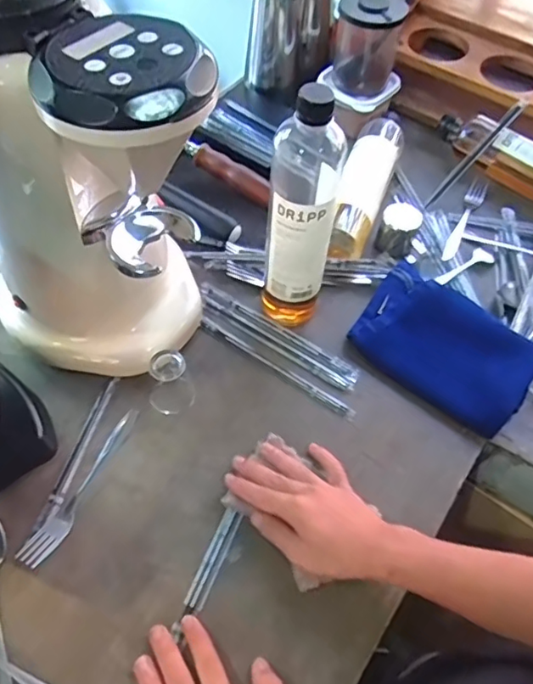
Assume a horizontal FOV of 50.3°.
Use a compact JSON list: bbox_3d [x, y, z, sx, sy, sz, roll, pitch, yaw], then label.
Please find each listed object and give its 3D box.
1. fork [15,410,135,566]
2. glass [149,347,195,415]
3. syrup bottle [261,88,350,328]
[{"bbox_3d":[-0.171,0.134,0.542,0.025,0.008,0.169,24,59,12],"label":"fork"},{"bbox_3d":[-0.099,0.040,0.583,0.043,0.058,0.042,2,57,-2],"label":"glass"},{"bbox_3d":[0.032,-0.112,0.557,0.062,0.276,0.051,10,57,3],"label":"syrup bottle"}]

